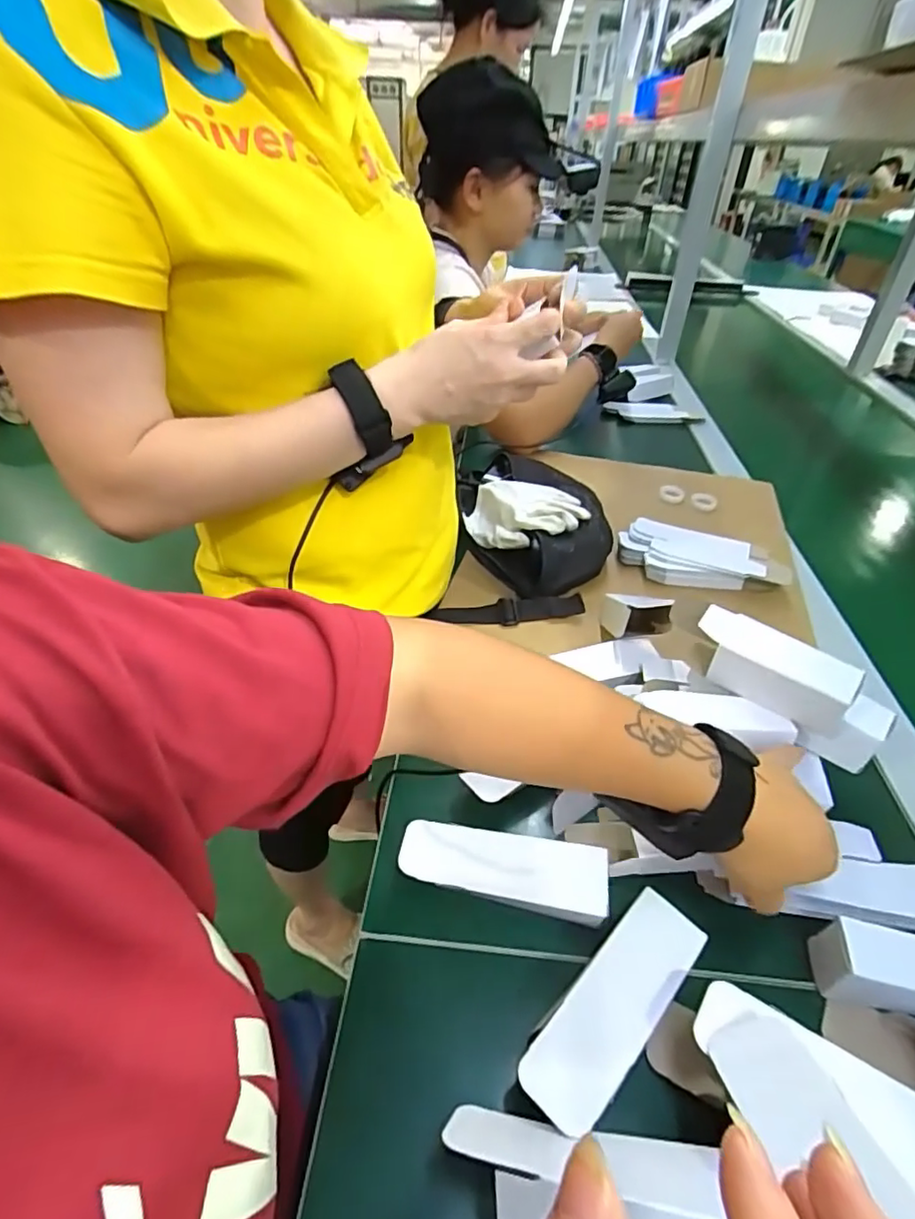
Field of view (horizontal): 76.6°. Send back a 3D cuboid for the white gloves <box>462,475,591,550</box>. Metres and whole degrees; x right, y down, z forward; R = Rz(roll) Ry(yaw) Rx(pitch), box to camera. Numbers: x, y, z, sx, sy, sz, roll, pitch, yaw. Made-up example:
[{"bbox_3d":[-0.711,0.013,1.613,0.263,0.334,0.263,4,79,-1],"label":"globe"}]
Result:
[{"bbox_3d":[0.074,-0.111,0.700,0.158,0.059,0.095,26,43,28],"label":"white gloves"}]

